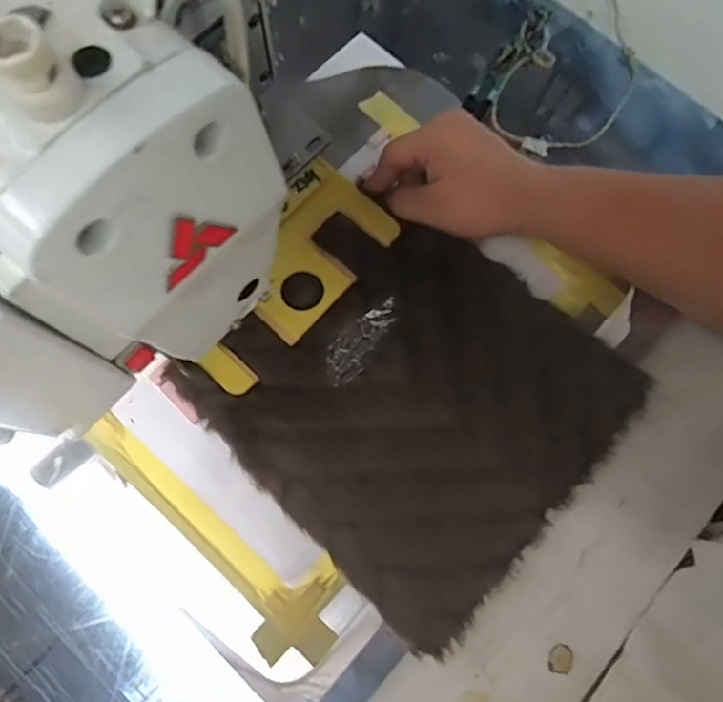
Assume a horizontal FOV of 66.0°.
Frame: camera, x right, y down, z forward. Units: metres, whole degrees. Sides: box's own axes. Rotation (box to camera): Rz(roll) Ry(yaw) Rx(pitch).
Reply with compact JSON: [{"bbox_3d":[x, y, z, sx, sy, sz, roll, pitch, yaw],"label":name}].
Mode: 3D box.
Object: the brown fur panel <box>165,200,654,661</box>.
[{"bbox_3d":[0.041,0.029,0.403,0.254,0.024,0.244,44,81,7],"label":"brown fur panel"}]

